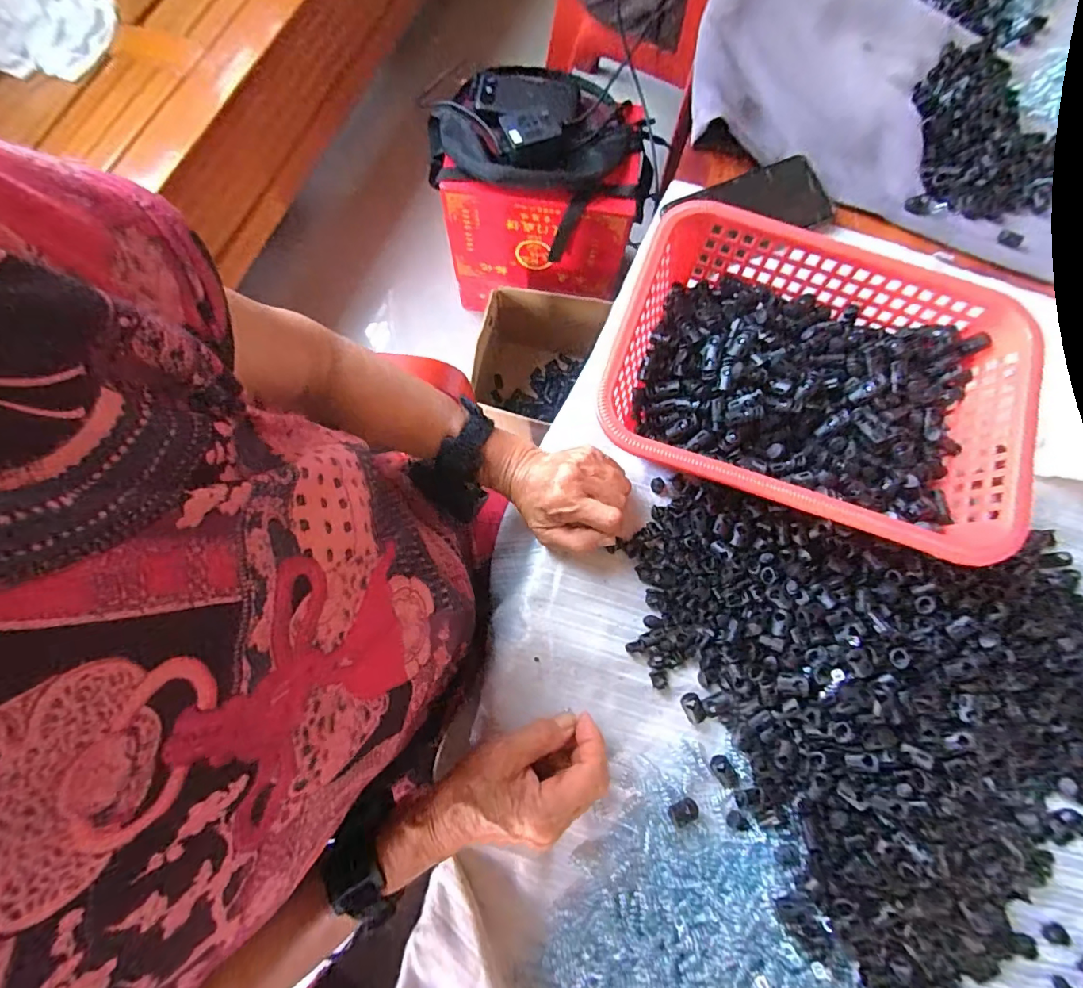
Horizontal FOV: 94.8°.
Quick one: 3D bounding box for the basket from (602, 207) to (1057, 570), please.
[{"bbox_3d":[0.207,-0.084,0.392,0.285,0.075,0.212,19,78,5],"label":"basket"}]

